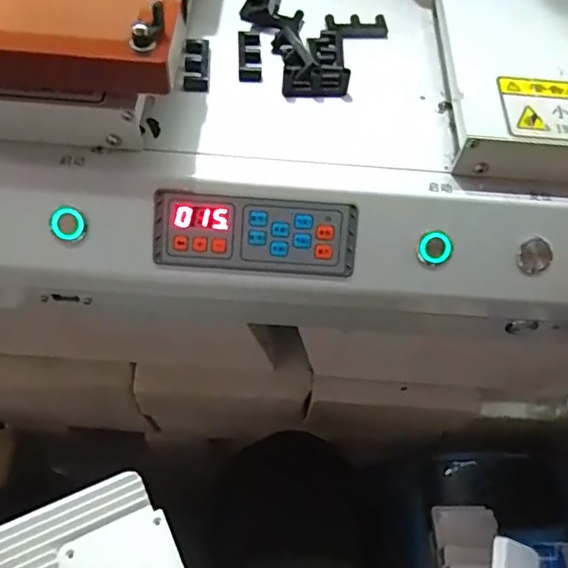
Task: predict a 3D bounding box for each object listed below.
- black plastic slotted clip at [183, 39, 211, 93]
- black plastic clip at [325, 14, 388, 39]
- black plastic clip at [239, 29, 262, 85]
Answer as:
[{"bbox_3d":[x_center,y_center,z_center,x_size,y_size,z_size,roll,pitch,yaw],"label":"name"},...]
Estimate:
[{"bbox_3d":[-0.056,-0.142,0.364,0.016,0.006,0.043,0,59,-5],"label":"black plastic slotted clip"},{"bbox_3d":[0.052,-0.183,0.400,0.043,0.004,0.021,-3,59,-6],"label":"black plastic clip"},{"bbox_3d":[-0.022,-0.152,0.377,0.015,0.007,0.046,0,59,-5],"label":"black plastic clip"}]

